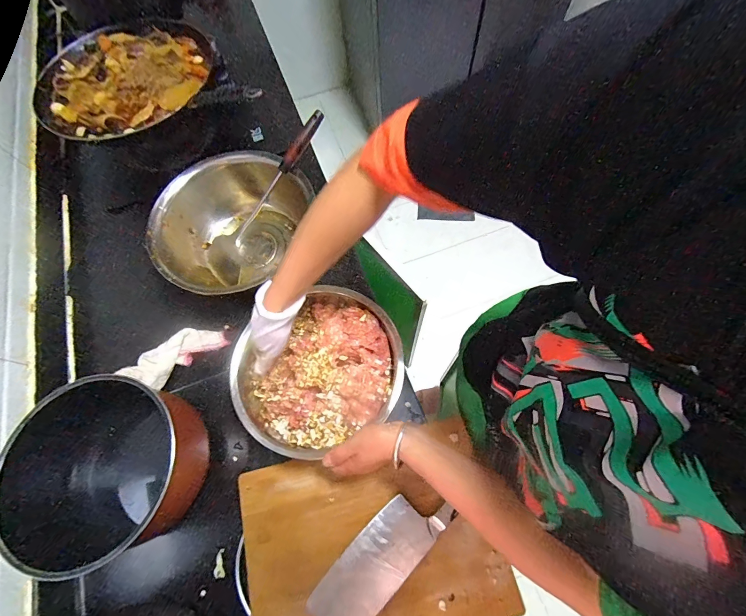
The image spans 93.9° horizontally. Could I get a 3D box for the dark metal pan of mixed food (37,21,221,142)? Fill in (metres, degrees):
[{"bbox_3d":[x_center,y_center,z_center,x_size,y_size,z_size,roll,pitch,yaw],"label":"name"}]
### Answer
[{"bbox_3d":[-0.511,-0.483,0.727,0.346,0.064,0.351,-1,67,3],"label":"dark metal pan of mixed food"}]

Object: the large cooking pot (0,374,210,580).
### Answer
[{"bbox_3d":[-0.390,0.230,0.532,0.260,0.147,0.228,42,75,18],"label":"large cooking pot"}]

